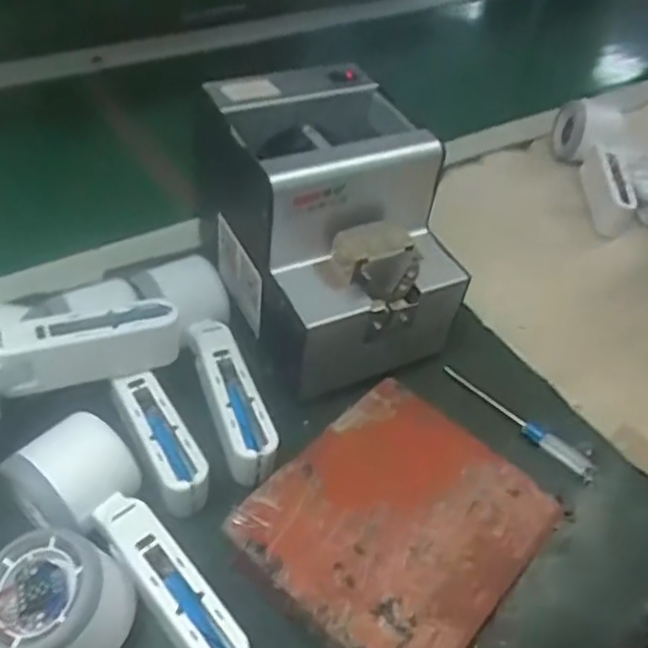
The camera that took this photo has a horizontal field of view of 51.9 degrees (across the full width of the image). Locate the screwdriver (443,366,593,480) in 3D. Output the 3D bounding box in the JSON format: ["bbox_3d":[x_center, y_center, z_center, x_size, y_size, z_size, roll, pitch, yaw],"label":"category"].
[{"bbox_3d":[0.131,0.064,0.457,0.118,0.007,0.016,35,52,25],"label":"screwdriver"}]

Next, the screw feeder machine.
[{"bbox_3d":[-0.004,-0.081,0.470,0.130,0.132,0.204,-19,51,-22],"label":"screw feeder machine"}]

